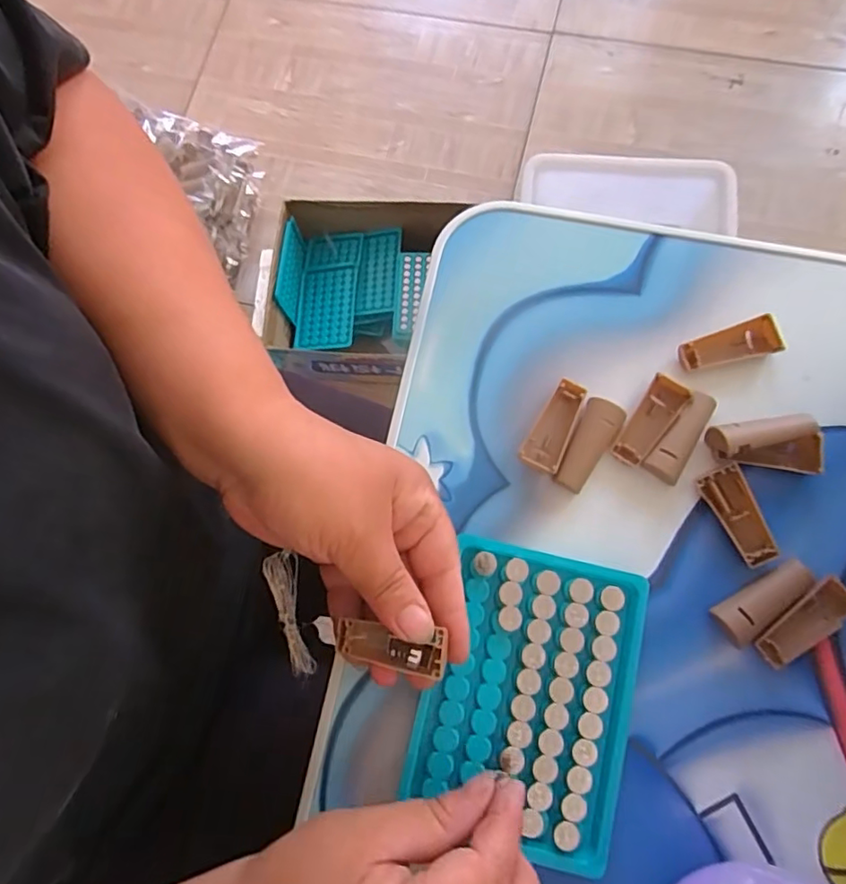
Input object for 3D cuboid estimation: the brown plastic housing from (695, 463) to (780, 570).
[{"bbox_3d":[0.157,0.037,0.279,0.021,0.008,0.049,-26,79,-4],"label":"brown plastic housing"}]

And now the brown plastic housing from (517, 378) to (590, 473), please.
[{"bbox_3d":[0.070,-0.008,0.295,0.020,0.010,0.050,30,81,7],"label":"brown plastic housing"}]

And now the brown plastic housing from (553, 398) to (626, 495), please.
[{"bbox_3d":[0.086,0.002,0.290,0.020,0.010,0.049,26,80,7],"label":"brown plastic housing"}]

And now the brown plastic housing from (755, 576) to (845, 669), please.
[{"bbox_3d":[0.182,0.087,0.267,0.050,0.009,0.021,-38,80,-6],"label":"brown plastic housing"}]

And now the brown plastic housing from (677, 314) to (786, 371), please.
[{"bbox_3d":[0.162,-0.052,0.297,0.050,0.008,0.020,-11,78,-1],"label":"brown plastic housing"}]

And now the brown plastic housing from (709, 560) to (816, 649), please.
[{"bbox_3d":[0.164,0.076,0.271,0.049,0.011,0.020,-37,80,-6],"label":"brown plastic housing"}]

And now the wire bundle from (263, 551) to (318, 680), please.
[{"bbox_3d":[-0.069,0.090,0.293,0.016,0.004,0.064,-13,91,-31],"label":"wire bundle"}]

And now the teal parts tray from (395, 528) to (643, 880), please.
[{"bbox_3d":[0.049,0.118,0.265,0.092,0.015,0.127,14,79,5],"label":"teal parts tray"}]

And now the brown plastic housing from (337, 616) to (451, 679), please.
[{"bbox_3d":[-0.015,0.089,0.248,0.051,0.007,0.017,6,78,22],"label":"brown plastic housing"}]

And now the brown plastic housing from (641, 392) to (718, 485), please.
[{"bbox_3d":[0.133,-0.003,0.288,0.018,0.009,0.049,37,82,8],"label":"brown plastic housing"}]

